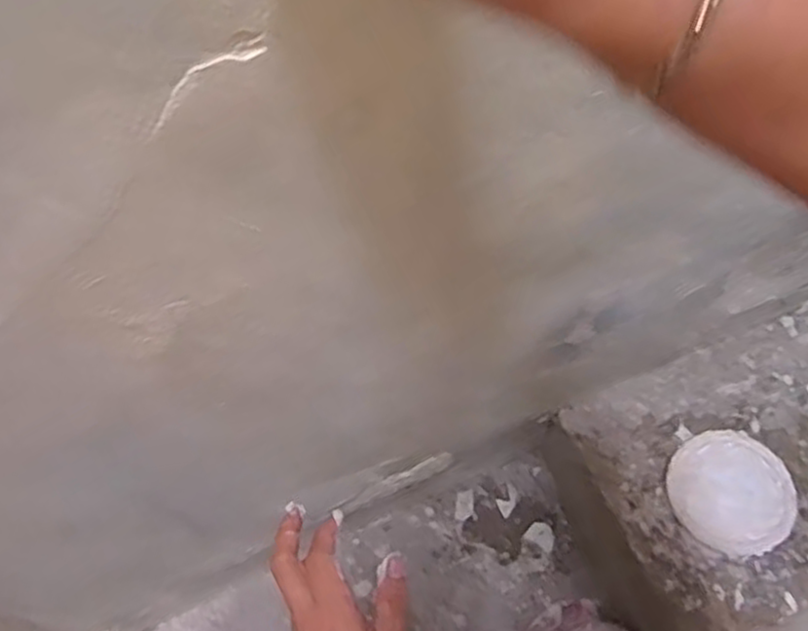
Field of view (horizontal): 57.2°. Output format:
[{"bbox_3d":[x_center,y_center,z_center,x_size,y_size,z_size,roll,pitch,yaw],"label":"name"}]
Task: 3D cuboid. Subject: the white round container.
[{"bbox_3d":[0.470,0.252,1.063,0.168,0.016,0.171,-1,65,1],"label":"white round container"}]

